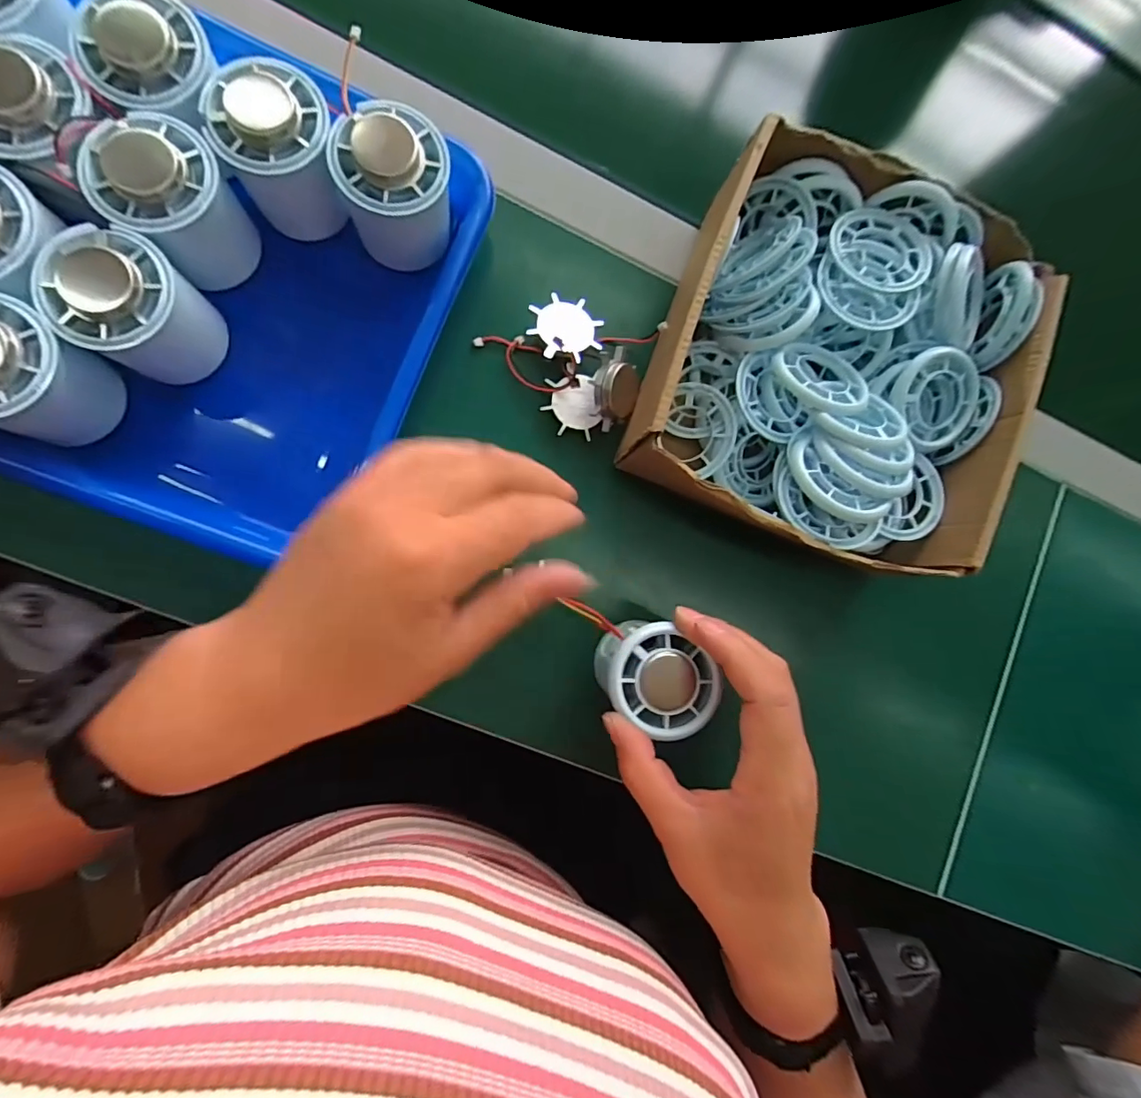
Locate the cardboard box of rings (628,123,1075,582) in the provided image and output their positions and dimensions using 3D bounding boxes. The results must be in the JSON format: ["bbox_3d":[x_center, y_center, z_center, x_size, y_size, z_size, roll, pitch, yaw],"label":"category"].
[{"bbox_3d":[0.152,-0.101,0.291,0.196,0.064,0.218,22,84,-6],"label":"cardboard box of rings"}]

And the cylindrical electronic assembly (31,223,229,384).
[{"bbox_3d":[-0.204,-0.112,0.244,0.057,0.053,0.053,0,87,-8],"label":"cylindrical electronic assembly"}]

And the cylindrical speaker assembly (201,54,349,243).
[{"bbox_3d":[-0.143,-0.198,0.257,0.051,0.055,0.050,0,87,-8],"label":"cylindrical speaker assembly"}]

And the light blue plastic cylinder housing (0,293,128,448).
[{"bbox_3d":[-0.252,-0.080,0.237,0.056,0.054,0.054,17,85,-7],"label":"light blue plastic cylinder housing"}]

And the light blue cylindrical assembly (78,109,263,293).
[{"bbox_3d":[-0.190,-0.167,0.247,0.053,0.059,0.050,0,87,-8],"label":"light blue cylindrical assembly"}]

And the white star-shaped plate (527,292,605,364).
[{"bbox_3d":[-0.003,-0.129,0.297,0.040,0.009,0.041,-39,93,-8],"label":"white star-shaped plate"}]

